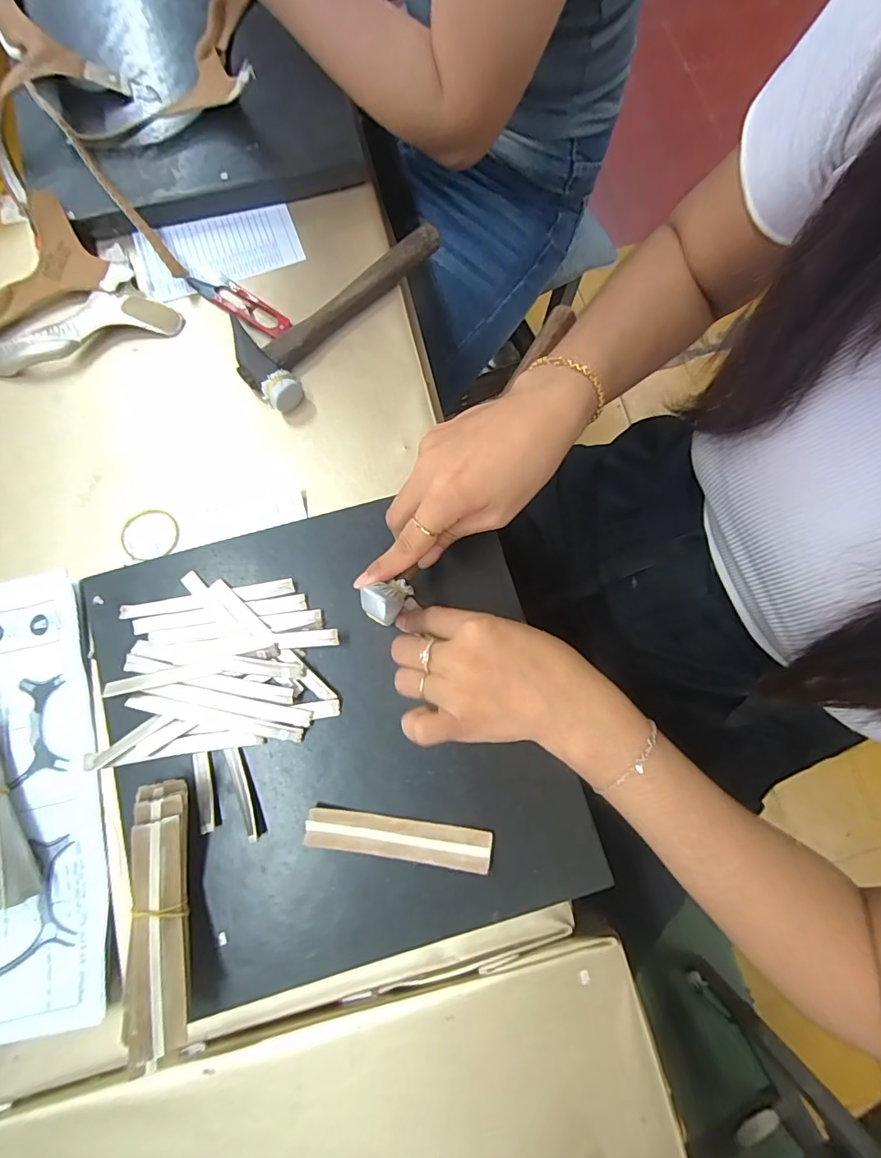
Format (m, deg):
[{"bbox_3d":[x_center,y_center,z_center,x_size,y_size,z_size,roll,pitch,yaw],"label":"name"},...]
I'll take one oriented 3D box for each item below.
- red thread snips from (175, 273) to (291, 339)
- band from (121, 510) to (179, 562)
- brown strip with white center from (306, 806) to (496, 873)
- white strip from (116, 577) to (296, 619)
[{"bbox_3d":[-0.180,-0.251,0.422,0.111,0.011,0.030,32,79,6],"label":"red thread snips"},{"bbox_3d":[-0.232,-0.036,0.375,0.045,0.004,0.042,-17,78,-4],"label":"band"},{"bbox_3d":[-0.028,0.172,0.310,0.119,0.008,0.025,7,78,1],"label":"brown strip with white center"},{"bbox_3d":[-0.169,0.014,0.342,0.122,0.004,0.012,-10,78,-3],"label":"white strip"}]

